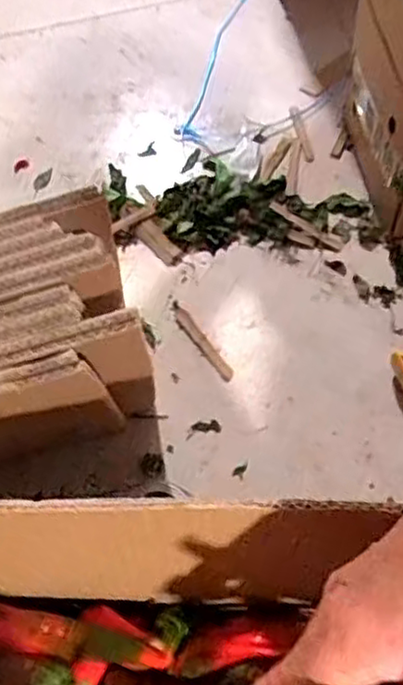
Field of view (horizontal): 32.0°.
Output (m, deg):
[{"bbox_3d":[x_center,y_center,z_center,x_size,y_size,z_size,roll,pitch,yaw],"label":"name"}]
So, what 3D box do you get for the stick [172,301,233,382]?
[{"bbox_3d":[-0.001,-0.001,0.730,0.015,0.006,0.102,-33,65,-14],"label":"stick"}]

